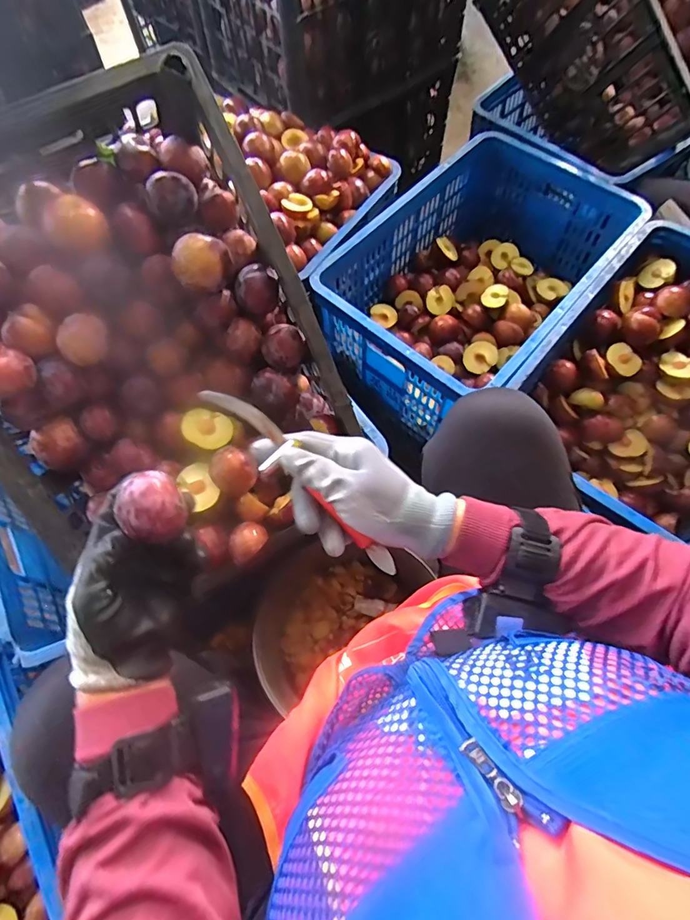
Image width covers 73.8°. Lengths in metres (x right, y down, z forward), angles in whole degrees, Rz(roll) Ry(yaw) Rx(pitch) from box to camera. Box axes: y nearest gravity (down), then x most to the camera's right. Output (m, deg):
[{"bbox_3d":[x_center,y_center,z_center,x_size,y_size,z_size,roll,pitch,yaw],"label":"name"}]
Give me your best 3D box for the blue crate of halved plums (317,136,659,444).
[{"bbox_3d":[0.245,-0.340,0.891,0.366,0.245,0.543,39,75,14],"label":"blue crate of halved plums"}]

